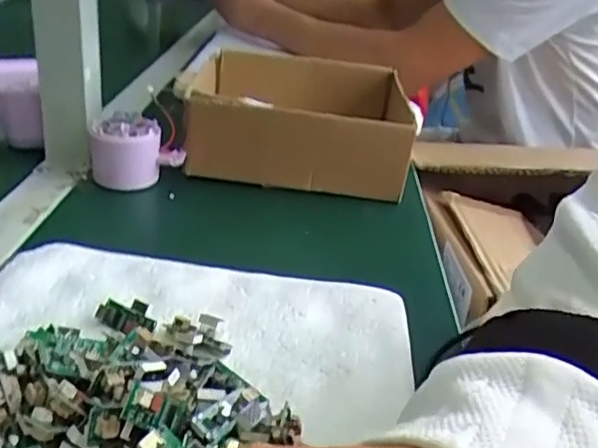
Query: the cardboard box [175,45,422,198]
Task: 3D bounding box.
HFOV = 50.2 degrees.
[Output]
[{"bbox_3d":[-0.002,-0.116,0.646,0.204,0.073,0.253,7,27,0],"label":"cardboard box"}]

